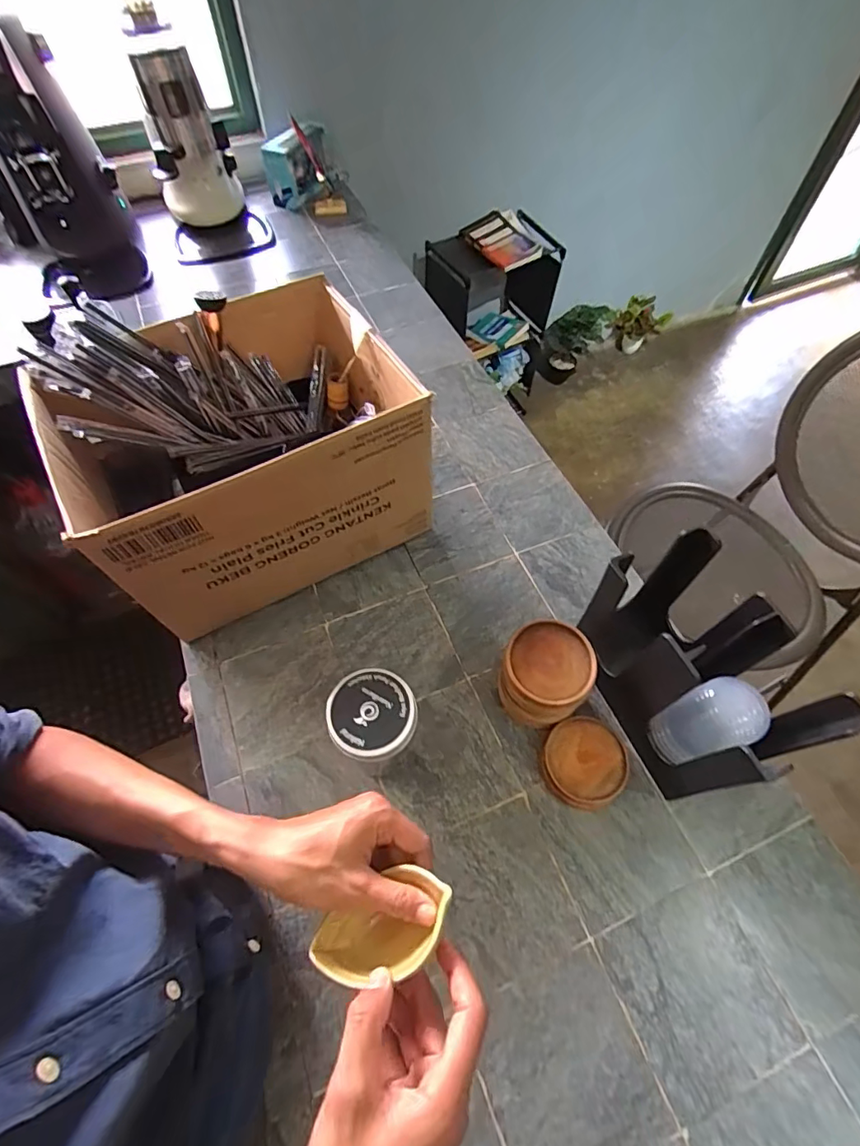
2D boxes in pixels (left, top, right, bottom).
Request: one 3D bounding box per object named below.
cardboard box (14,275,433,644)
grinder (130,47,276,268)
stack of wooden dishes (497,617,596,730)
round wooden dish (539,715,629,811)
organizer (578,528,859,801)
[{"bbox_3d":[-0.238,-0.157,0.664,0.393,0.264,0.299,-26,62,-14],"label":"cardboard box"},{"bbox_3d":[-0.523,-0.934,1.110,0.223,0.292,0.263,-16,60,-9],"label":"grinder"},{"bbox_3d":[0.132,0.126,0.591,0.095,0.107,0.104,14,60,9],"label":"stack of wooden dishes"},{"bbox_3d":[0.179,0.220,0.579,0.094,0.032,0.092,0,59,0],"label":"round wooden dish"},{"bbox_3d":[0.276,0.103,0.555,0.136,0.191,0.261,-20,61,-11],"label":"organizer"}]

